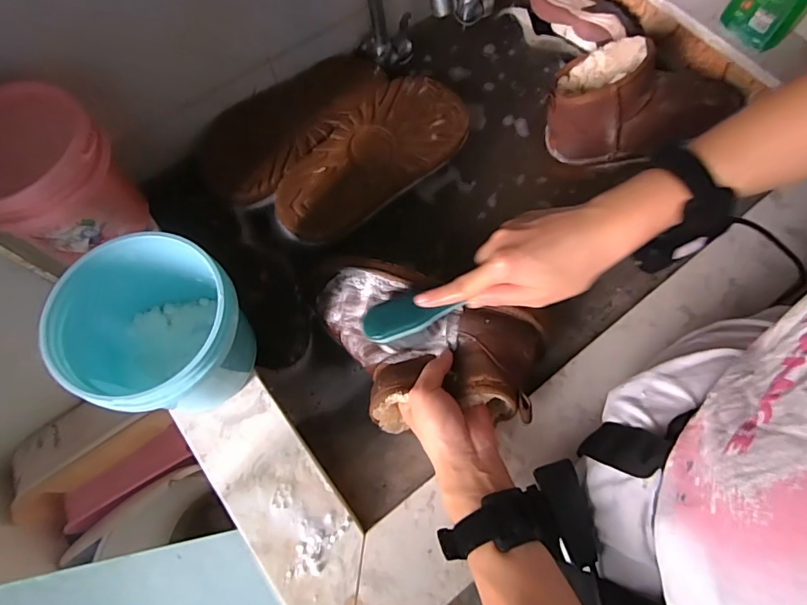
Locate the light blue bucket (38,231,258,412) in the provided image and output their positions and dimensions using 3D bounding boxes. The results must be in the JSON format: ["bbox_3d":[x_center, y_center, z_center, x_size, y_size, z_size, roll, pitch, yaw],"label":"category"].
[{"bbox_3d":[-0.181,0.026,0.368,0.115,0.111,0.117,0,68,0],"label":"light blue bucket"}]

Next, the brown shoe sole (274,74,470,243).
[{"bbox_3d":[-0.036,-0.180,0.562,0.263,0.026,0.116,-40,73,-14],"label":"brown shoe sole"}]

